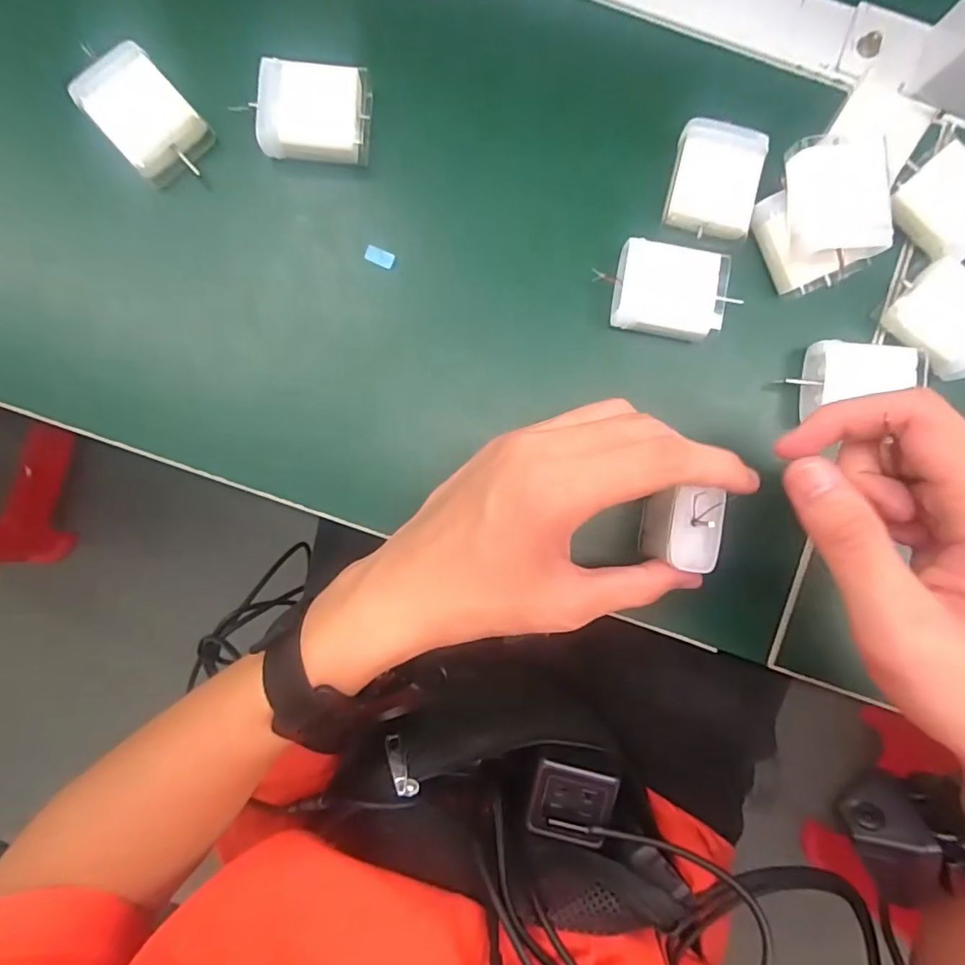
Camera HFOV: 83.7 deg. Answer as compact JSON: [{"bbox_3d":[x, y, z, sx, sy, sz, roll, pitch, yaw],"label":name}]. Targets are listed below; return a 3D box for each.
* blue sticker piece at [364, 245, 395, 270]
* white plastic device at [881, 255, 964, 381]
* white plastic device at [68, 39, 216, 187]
[{"bbox_3d":[-0.052,-0.115,0.274,0.014,0.004,0.009,21,87,0],"label":"blue sticker piece"},{"bbox_3d":[0.230,-0.080,0.266,0.048,0.014,0.041,44,87,1],"label":"white plastic device"},{"bbox_3d":[-0.163,-0.176,0.261,0.040,0.022,0.053,-43,89,-3],"label":"white plastic device"}]

